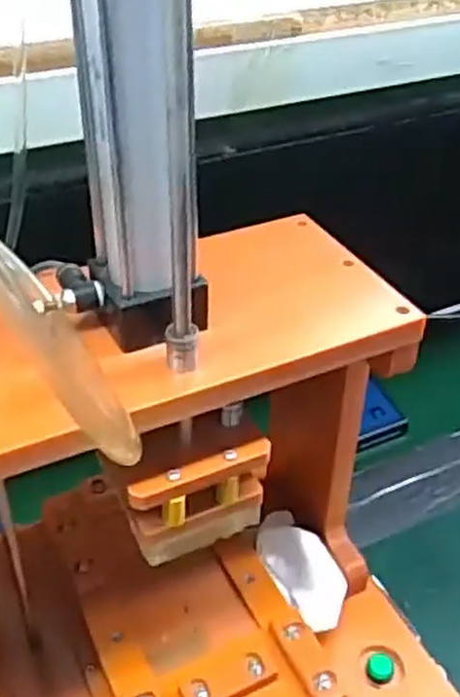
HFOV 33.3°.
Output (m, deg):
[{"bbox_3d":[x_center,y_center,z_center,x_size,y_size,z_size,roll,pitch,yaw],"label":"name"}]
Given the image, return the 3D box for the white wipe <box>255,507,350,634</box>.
[{"bbox_3d":[0.048,0.146,0.518,0.042,0.019,0.083,-22,43,-27],"label":"white wipe"}]

